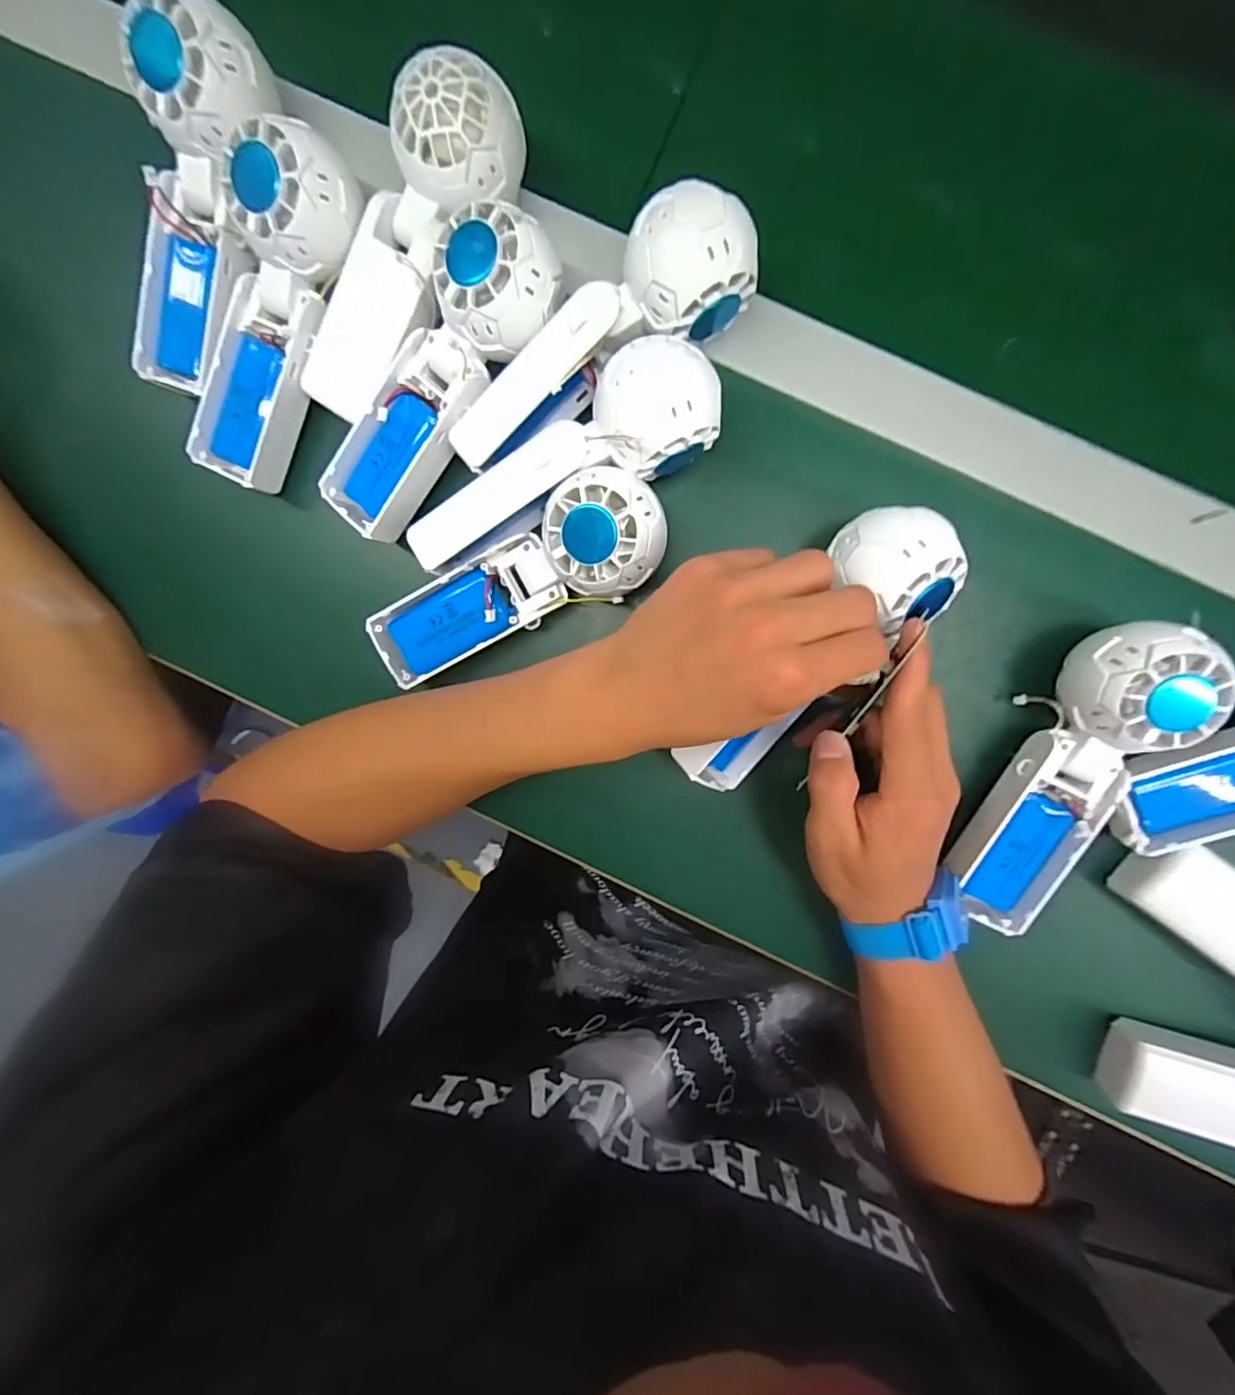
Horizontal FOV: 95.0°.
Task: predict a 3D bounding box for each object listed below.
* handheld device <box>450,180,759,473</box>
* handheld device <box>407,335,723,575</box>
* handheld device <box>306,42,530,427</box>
[{"bbox_3d":[-0.010,-0.175,0.287,0.174,0.061,0.051,-32,92,8],"label":"handheld device"},{"bbox_3d":[-0.031,-0.123,0.292,0.174,0.049,0.056,-22,93,7],"label":"handheld device"},{"bbox_3d":[-0.111,-0.229,0.295,0.054,0.047,0.175,42,111,0],"label":"handheld device"}]

